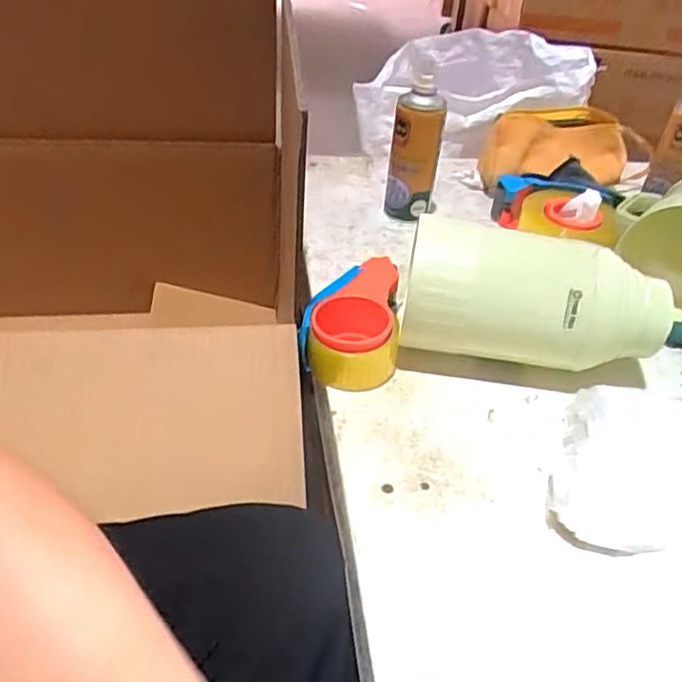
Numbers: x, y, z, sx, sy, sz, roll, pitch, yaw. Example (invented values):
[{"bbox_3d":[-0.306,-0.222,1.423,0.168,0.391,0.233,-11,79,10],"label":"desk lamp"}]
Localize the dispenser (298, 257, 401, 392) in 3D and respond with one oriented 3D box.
[{"bbox_3d":[0.011,-0.020,0.654,0.093,0.065,0.135,6,39,1],"label":"dispenser"}]

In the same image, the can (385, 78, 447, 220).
[{"bbox_3d":[0.095,-0.238,0.845,0.063,0.176,0.052,7,39,3],"label":"can"}]

